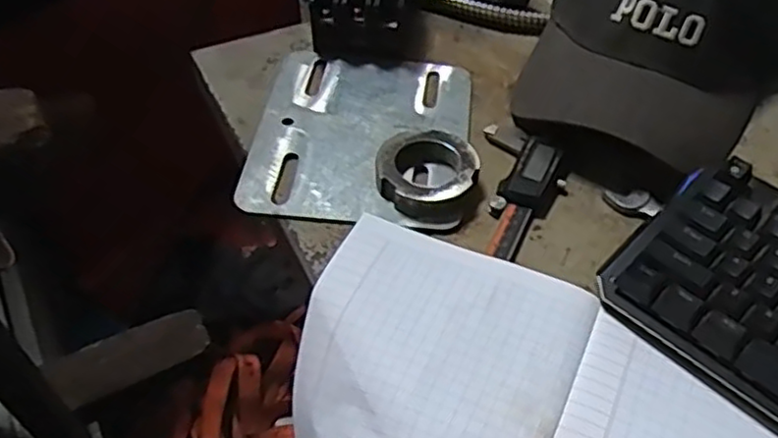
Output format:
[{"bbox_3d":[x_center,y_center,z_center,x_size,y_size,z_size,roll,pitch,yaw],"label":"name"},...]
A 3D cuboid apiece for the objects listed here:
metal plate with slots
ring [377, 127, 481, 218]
[{"bbox_3d":[-0.019,-0.062,0.494,0.147,0.008,0.176,7,48,3],"label":"metal plate with slots"},{"bbox_3d":[0.026,-0.032,0.452,0.064,0.019,0.070,-1,49,1],"label":"ring"}]

